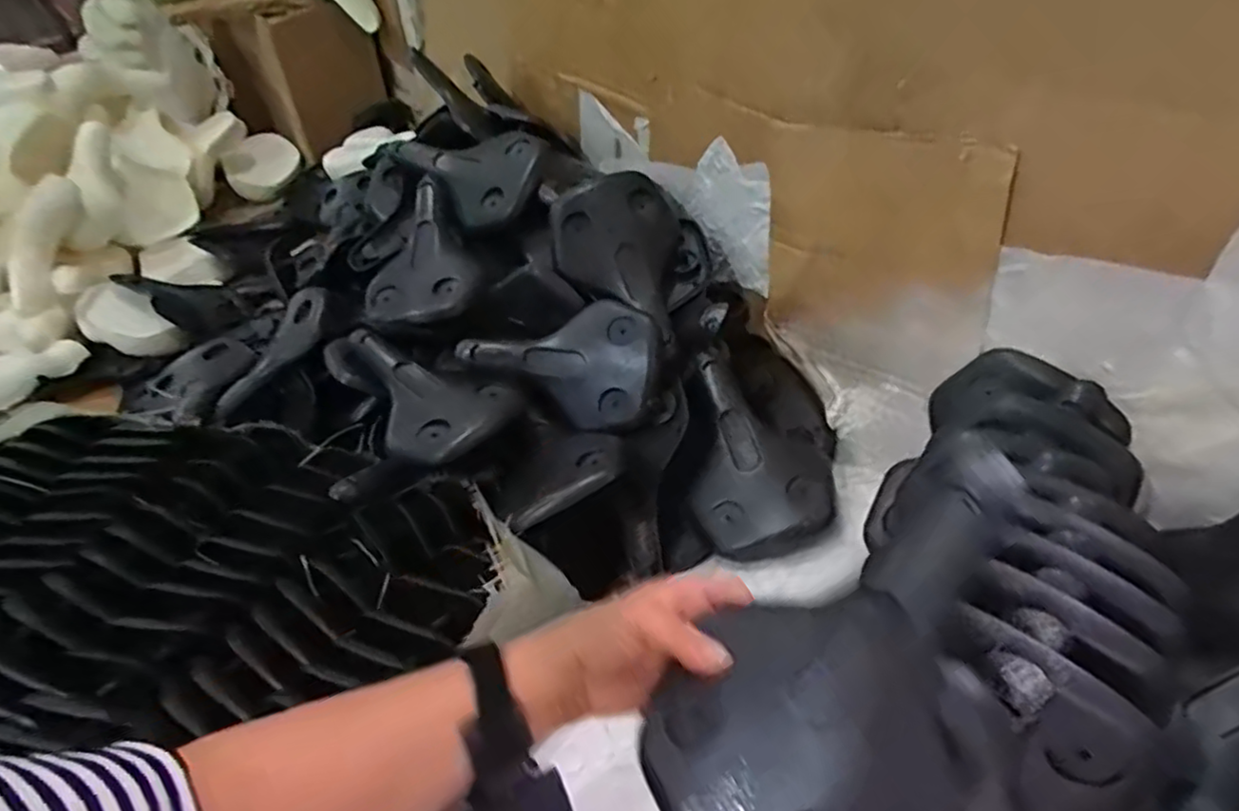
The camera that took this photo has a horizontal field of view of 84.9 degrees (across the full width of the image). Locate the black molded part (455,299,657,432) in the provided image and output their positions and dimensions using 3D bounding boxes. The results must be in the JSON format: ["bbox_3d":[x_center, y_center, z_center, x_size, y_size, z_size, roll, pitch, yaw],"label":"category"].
[{"bbox_3d":[-0.062,-0.038,0.831,0.231,0.027,0.149,-16,81,3],"label":"black molded part"}]

